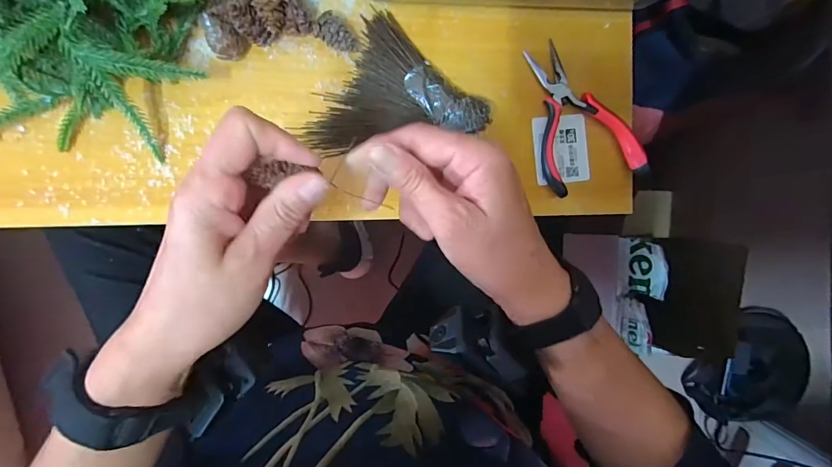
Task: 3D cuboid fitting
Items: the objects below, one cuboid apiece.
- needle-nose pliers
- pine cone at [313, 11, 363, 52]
[{"bbox_3d":[0.141,-0.103,0.365,0.082,0.024,0.127,-17,94,-7],"label":"needle-nose pliers"},{"bbox_3d":[-0.061,-0.157,0.335,0.034,0.020,0.022,31,88,-8],"label":"pine cone"}]

